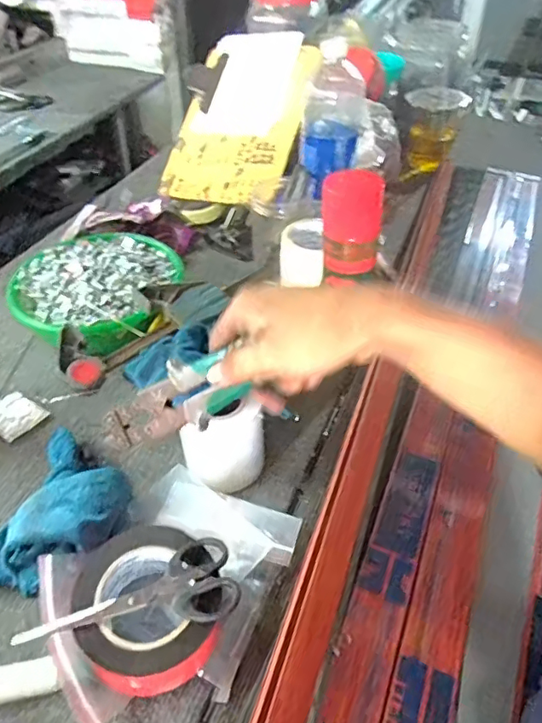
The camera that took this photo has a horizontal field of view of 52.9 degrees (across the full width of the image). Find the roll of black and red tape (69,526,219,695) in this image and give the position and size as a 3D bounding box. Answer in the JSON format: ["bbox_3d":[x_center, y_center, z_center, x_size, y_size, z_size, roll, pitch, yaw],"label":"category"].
[{"bbox_3d":[-0.104,0.207,0.467,0.117,0.056,0.118,0,43,0],"label":"roll of black and red tape"}]

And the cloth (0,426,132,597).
[{"bbox_3d":[-0.204,0.139,0.543,0.133,0.061,0.179,11,44,12],"label":"cloth"}]

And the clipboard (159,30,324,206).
[{"bbox_3d":[-0.057,-0.444,0.989,0.245,0.028,0.335,11,80,22],"label":"clipboard"}]

